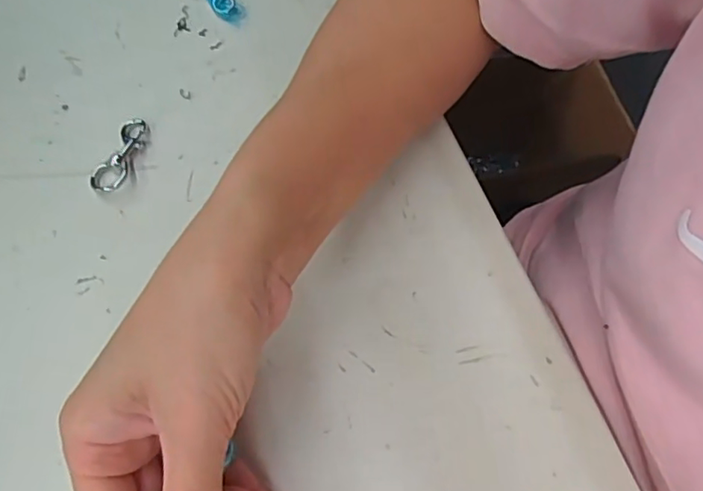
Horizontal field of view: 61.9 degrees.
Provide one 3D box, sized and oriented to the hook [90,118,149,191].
[{"bbox_3d":[-0.130,-0.052,0.329,0.015,0.011,0.050,16,65,8],"label":"hook"}]

